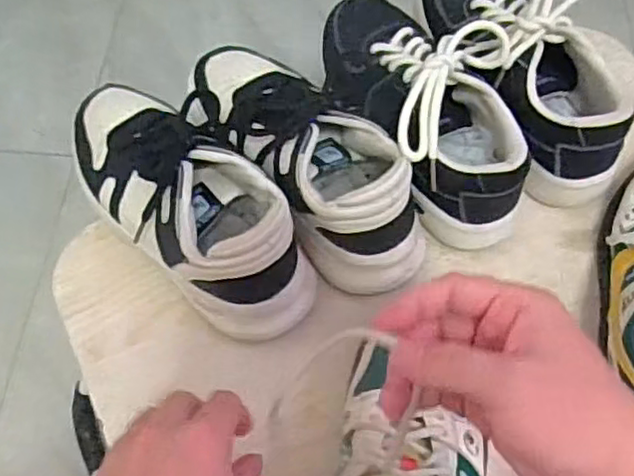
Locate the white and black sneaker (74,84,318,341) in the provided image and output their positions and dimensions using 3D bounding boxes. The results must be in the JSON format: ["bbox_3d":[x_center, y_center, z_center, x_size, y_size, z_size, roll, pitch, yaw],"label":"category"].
[{"bbox_3d":[-0.109,-0.035,0.543,0.098,0.090,0.264,-41,69,-19],"label":"white and black sneaker"}]

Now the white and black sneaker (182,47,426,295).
[{"bbox_3d":[-0.015,-0.079,0.567,0.093,0.090,0.261,-32,66,-15],"label":"white and black sneaker"}]

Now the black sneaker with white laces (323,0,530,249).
[{"bbox_3d":[0.095,-0.126,0.588,0.119,0.100,0.263,-20,64,-10],"label":"black sneaker with white laces"}]

